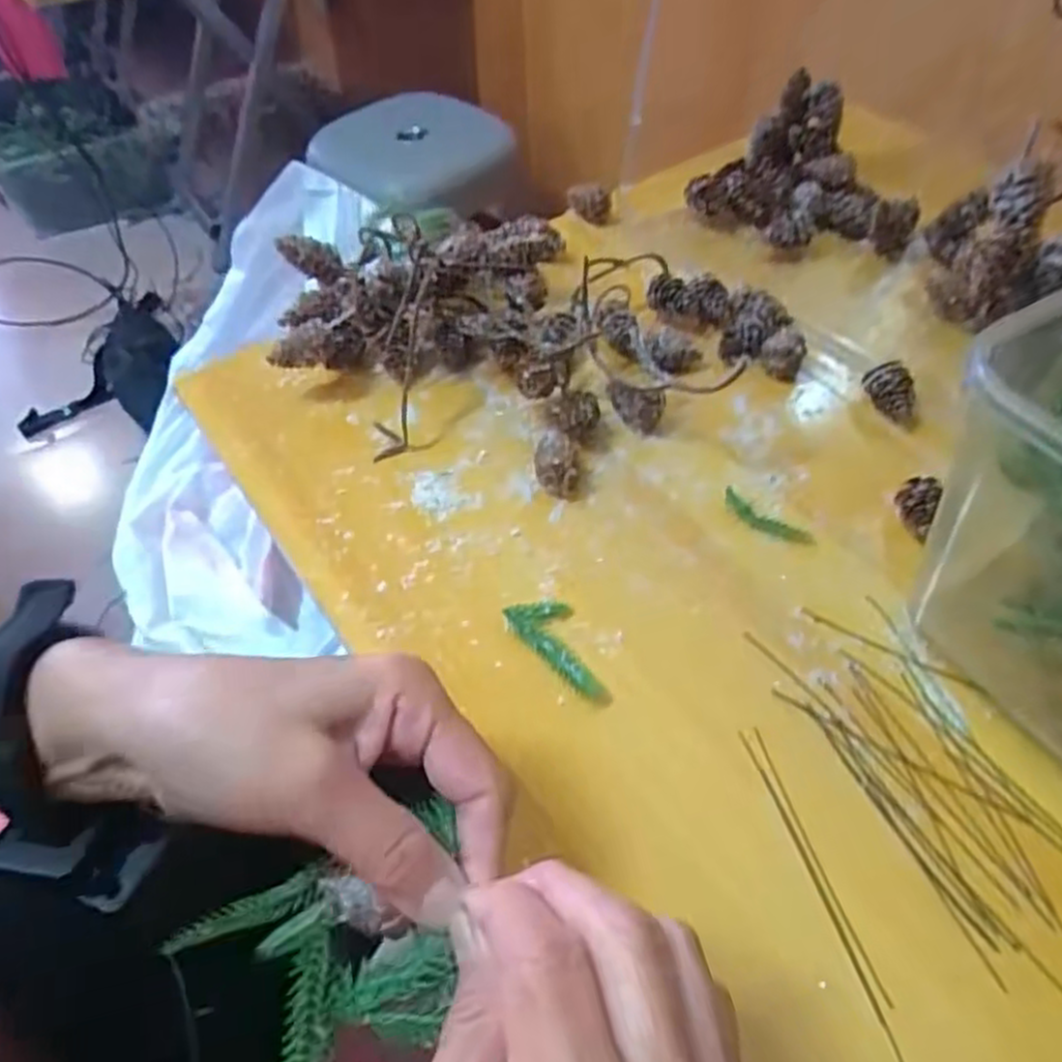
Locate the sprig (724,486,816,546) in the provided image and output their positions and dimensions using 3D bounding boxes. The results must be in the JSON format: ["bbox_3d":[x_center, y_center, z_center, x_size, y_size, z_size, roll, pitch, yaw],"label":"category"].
[{"bbox_3d":[0.114,-0.005,0.370,0.048,0.006,0.012,36,63,25],"label":"sprig"}]

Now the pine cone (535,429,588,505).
[{"bbox_3d":[0.015,-0.034,0.386,0.025,0.023,0.031,0,54,3],"label":"pine cone"}]

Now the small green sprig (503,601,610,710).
[{"bbox_3d":[0.011,0.054,0.330,0.030,0.007,0.055,-17,54,-9],"label":"small green sprig"}]

